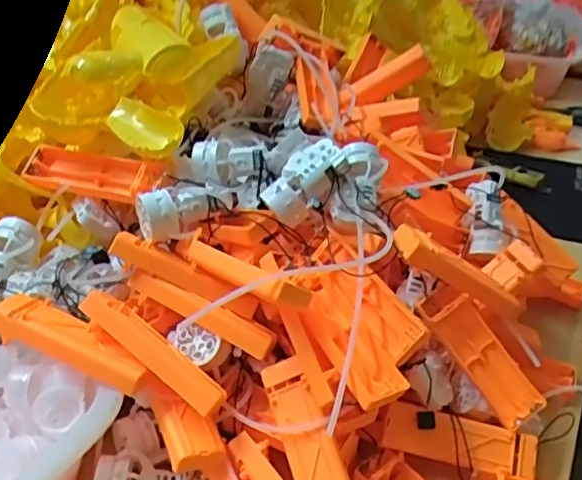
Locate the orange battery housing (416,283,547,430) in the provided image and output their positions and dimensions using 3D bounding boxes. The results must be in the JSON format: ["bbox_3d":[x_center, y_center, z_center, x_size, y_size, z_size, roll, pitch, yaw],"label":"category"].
[{"bbox_3d":[0.135,0.080,0.431,0.108,0.031,0.026,53,45,1],"label":"orange battery housing"}]

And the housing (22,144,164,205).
[{"bbox_3d":[-0.150,-0.050,0.460,0.106,0.023,0.037,9,51,10],"label":"housing"}]

